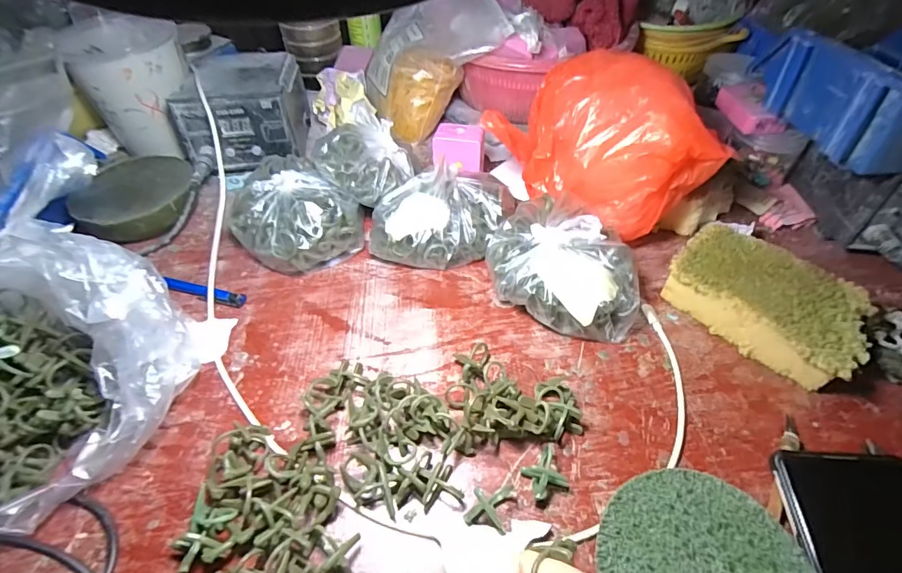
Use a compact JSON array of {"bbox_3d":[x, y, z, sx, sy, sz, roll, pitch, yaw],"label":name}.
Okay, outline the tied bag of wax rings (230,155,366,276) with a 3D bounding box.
[{"bbox_3d":[-0.145,-0.064,0.421,0.108,0.065,0.095,30,54,24],"label":"tied bag of wax rings"}]

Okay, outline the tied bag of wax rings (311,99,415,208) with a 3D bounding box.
[{"bbox_3d":[-0.081,-0.127,0.431,0.074,0.044,0.090,24,53,20],"label":"tied bag of wax rings"}]

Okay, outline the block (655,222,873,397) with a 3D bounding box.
[{"bbox_3d":[0.254,0.010,0.365,0.091,0.038,0.142,-35,57,-28],"label":"block"}]

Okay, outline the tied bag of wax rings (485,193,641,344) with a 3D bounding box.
[{"bbox_3d":[0.093,-0.019,0.384,0.121,0.063,0.119,3,48,3],"label":"tied bag of wax rings"}]

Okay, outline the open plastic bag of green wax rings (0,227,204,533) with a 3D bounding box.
[{"bbox_3d":[-0.276,0.055,0.279,0.184,0.117,0.166,3,48,3],"label":"open plastic bag of green wax rings"}]

